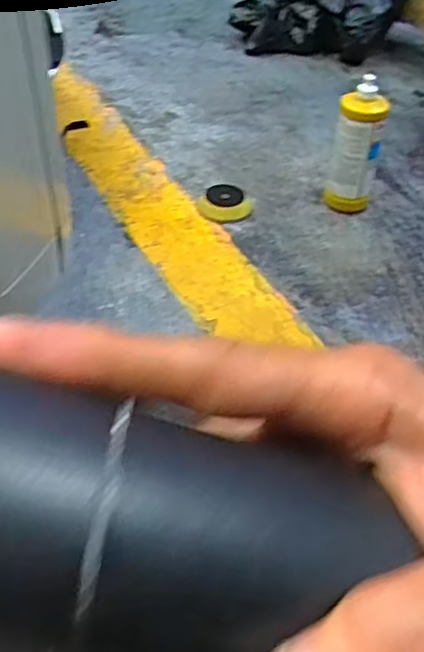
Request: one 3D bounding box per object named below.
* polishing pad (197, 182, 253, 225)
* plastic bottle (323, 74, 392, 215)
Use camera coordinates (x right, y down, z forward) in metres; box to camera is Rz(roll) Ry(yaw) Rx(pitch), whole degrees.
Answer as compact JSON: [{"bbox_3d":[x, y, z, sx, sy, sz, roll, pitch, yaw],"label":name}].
[{"bbox_3d":[0.025,-0.237,1.233,0.098,0.022,0.116,3,44,-2],"label":"polishing pad"},{"bbox_3d":[0.252,-0.303,1.153,0.088,0.230,0.068,14,45,10],"label":"plastic bottle"}]

